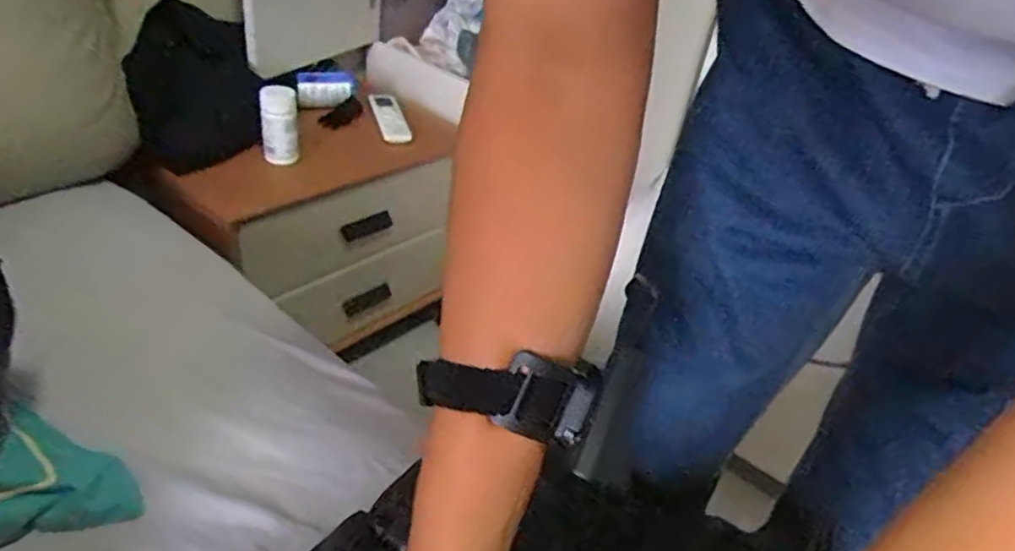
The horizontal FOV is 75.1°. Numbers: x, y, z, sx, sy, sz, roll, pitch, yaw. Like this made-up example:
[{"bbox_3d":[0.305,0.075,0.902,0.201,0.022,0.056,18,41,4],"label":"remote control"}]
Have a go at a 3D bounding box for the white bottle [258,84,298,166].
[{"bbox_3d":[-0.345,-0.224,0.998,0.050,0.114,0.047,-3,36,-16],"label":"white bottle"}]

